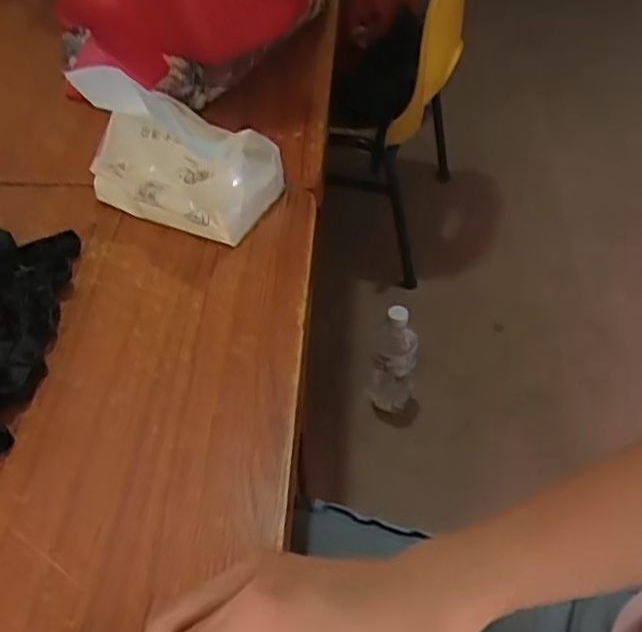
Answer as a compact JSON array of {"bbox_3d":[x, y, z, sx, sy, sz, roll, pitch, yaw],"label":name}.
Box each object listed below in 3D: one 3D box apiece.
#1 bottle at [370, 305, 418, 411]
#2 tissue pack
[{"bbox_3d":[0.119,0.065,1.077,0.070,0.212,0.056,3,47,5],"label":"bottle"},{"bbox_3d":[-0.108,-0.133,0.517,0.127,0.114,0.086,20,51,18],"label":"tissue pack"}]

